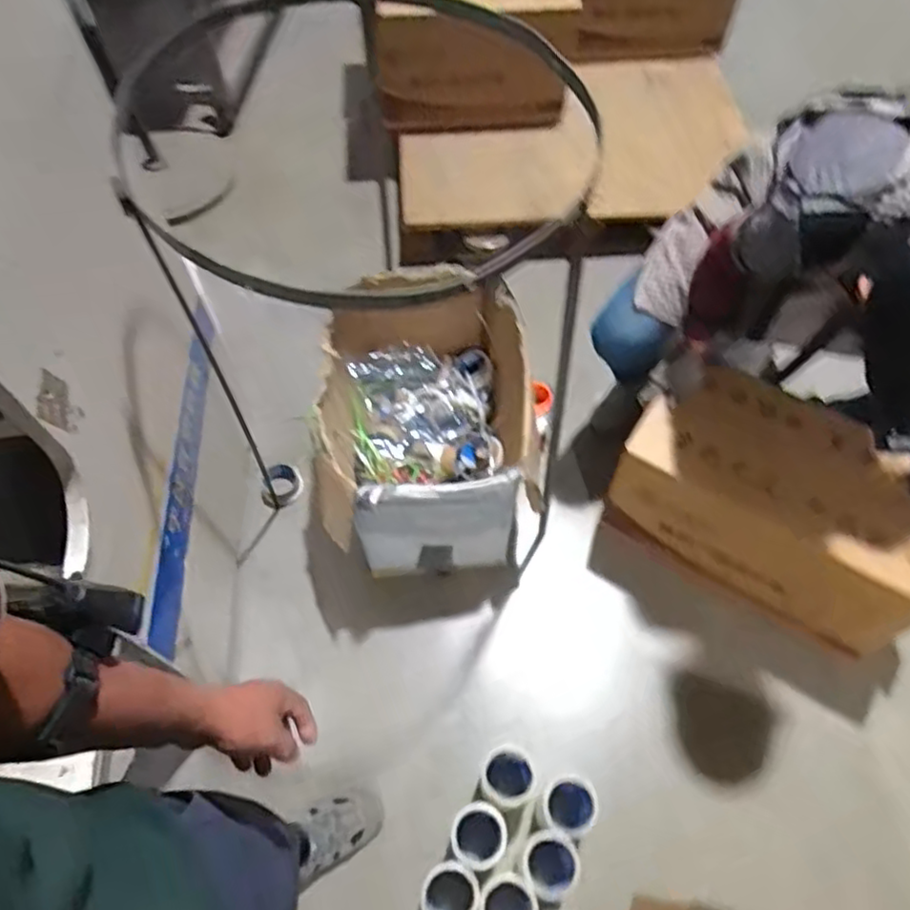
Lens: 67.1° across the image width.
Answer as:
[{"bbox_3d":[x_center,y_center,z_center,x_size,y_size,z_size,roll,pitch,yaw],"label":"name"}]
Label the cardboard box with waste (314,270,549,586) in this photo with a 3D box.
[{"bbox_3d":[-0.054,-0.075,1.429,0.424,0.330,0.552,-5,60,-2],"label":"cardboard box with waste"}]

